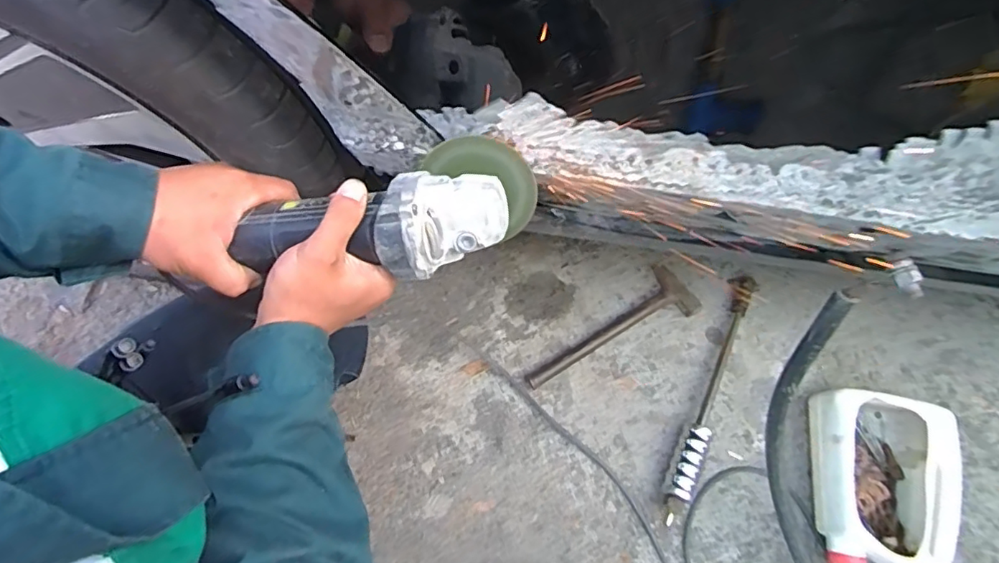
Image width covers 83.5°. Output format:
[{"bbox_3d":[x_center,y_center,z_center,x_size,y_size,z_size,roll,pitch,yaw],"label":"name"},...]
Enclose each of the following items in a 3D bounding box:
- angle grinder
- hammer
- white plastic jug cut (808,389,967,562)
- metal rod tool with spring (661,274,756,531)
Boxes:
[{"bbox_3d":[-0.081,-0.046,0.434,0.229,0.076,0.093,-15,68,-9],"label":"angle grinder"},{"bbox_3d":[0.168,0.077,0.865,0.292,0.026,0.093,-30,70,-12],"label":"hammer"},{"bbox_3d":[0.520,0.272,0.752,0.174,0.092,0.223,8,67,3],"label":"white plastic jug cut"},{"bbox_3d":[0.313,0.159,0.829,0.042,0.042,0.395,24,69,9],"label":"metal rod tool with spring"}]

